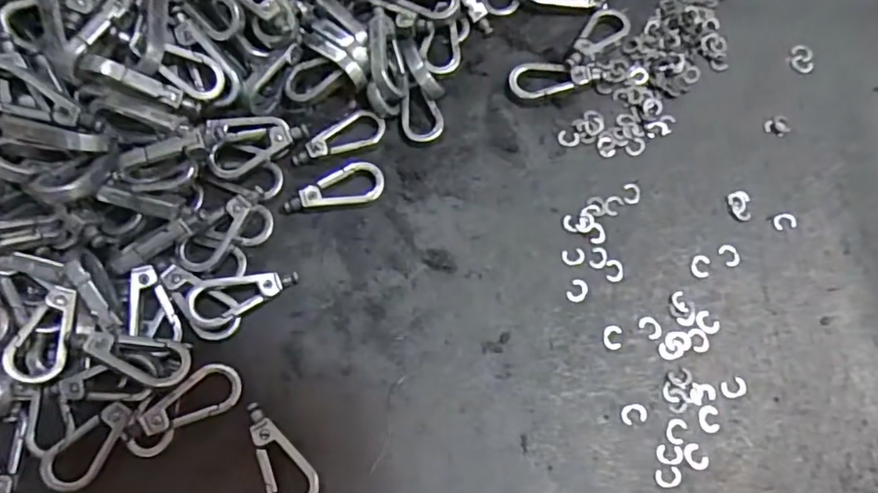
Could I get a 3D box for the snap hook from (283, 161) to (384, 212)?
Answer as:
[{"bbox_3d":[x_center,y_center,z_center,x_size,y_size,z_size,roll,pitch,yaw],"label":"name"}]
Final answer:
[{"bbox_3d":[-0.040,-0.022,0.209,0.037,0.006,0.016,-13,71,-2],"label":"snap hook"}]

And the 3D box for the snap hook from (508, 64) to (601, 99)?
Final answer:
[{"bbox_3d":[0.046,-0.067,0.219,0.036,0.008,0.015,-18,72,-4],"label":"snap hook"}]

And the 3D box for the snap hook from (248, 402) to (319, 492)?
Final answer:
[{"bbox_3d":[-0.051,0.067,0.179,0.015,0.004,0.036,-26,72,-6],"label":"snap hook"}]

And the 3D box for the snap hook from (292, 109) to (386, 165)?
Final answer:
[{"bbox_3d":[-0.039,-0.041,0.212,0.037,0.004,0.013,-27,72,-7],"label":"snap hook"}]

